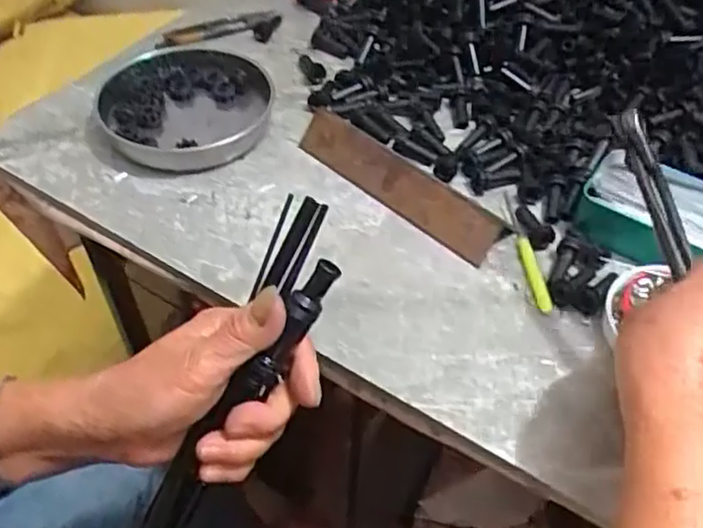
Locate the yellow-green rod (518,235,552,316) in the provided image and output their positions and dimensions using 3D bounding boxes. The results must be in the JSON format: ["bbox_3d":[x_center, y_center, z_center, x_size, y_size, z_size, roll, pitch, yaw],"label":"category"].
[{"bbox_3d":[0.126,0.006,0.459,0.010,0.006,0.065,-2,50,-3],"label":"yellow-green rod"}]

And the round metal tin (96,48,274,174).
[{"bbox_3d":[-0.137,-0.137,0.569,0.134,0.024,0.149,23,53,18],"label":"round metal tin"}]

